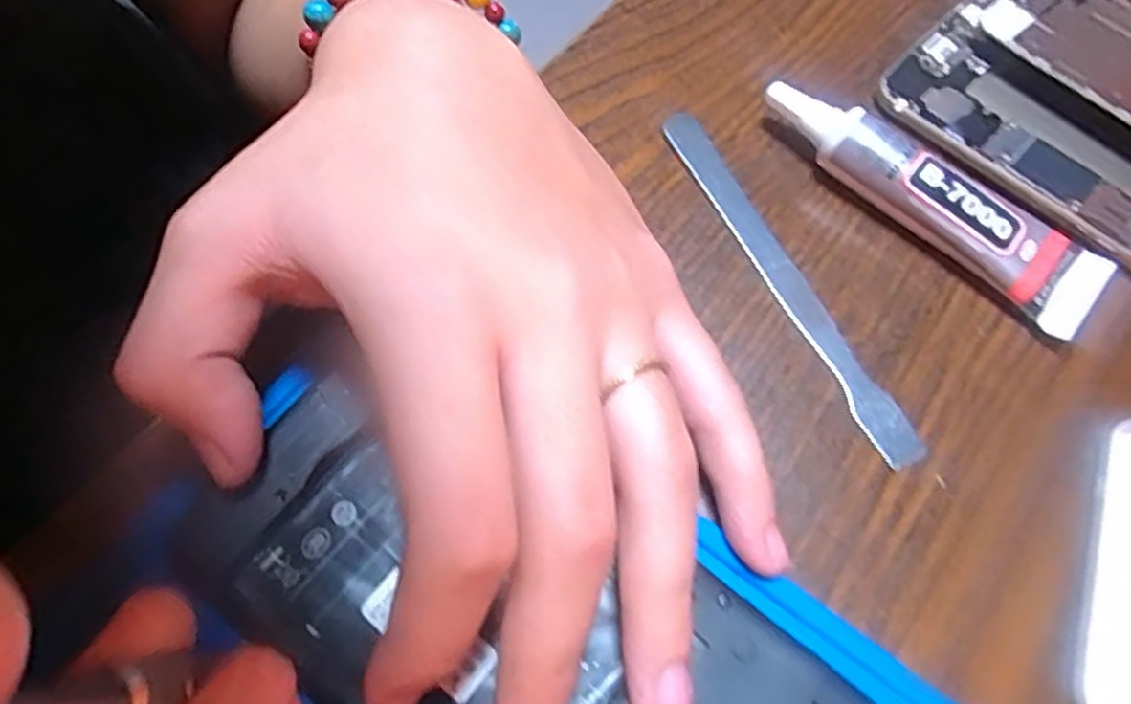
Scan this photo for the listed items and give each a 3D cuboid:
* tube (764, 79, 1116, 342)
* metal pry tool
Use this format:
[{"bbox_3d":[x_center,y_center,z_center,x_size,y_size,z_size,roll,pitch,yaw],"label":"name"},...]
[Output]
[{"bbox_3d":[0.104,-0.046,0.215,0.103,0.017,0.025,42,70,16],"label":"tube"},{"bbox_3d":[0.060,-0.023,0.210,0.011,0.004,0.120,-24,67,-12],"label":"metal pry tool"}]

